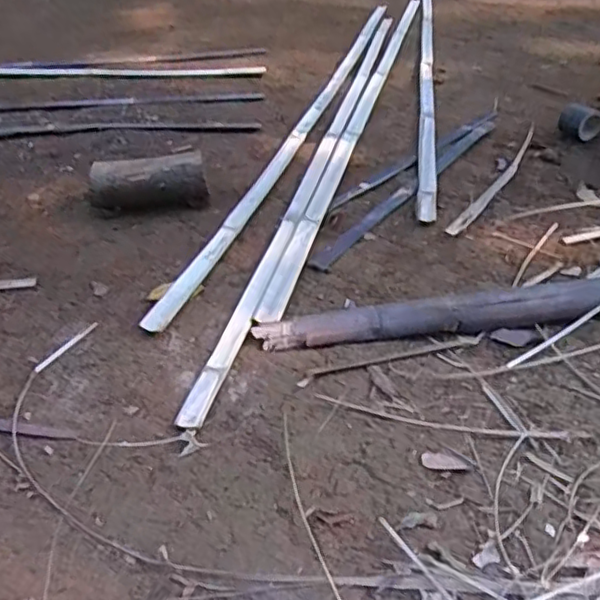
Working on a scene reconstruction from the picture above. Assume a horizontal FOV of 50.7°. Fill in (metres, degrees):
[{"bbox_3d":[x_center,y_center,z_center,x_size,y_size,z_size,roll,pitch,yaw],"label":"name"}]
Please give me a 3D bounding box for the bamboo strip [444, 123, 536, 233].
[{"bbox_3d":[0.546,-0.342,1.710,0.043,0.018,0.719,18,43,27],"label":"bamboo strip"}]

